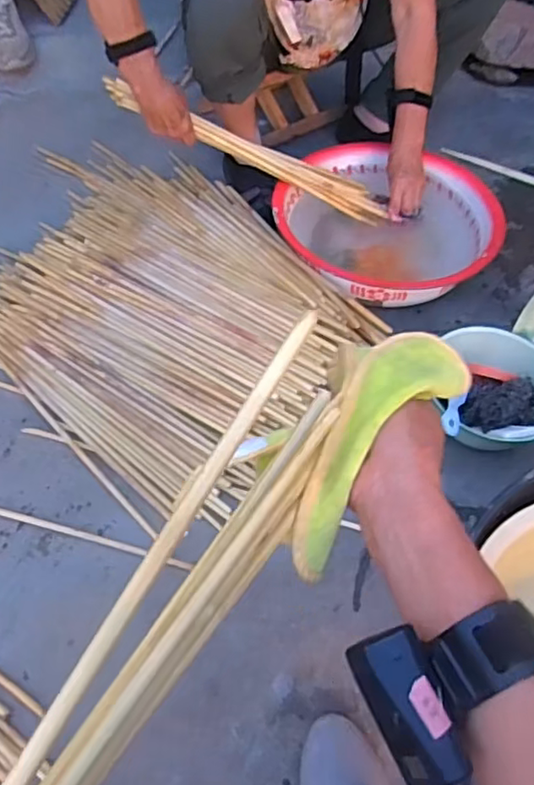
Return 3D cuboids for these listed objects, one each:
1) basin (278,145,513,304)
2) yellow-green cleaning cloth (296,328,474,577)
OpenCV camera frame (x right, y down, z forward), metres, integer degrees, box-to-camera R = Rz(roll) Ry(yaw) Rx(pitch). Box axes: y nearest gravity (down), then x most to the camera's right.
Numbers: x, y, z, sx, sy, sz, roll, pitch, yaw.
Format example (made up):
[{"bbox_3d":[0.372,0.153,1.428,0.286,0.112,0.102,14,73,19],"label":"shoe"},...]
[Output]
[{"bbox_3d":[0.211,-0.290,1.108,0.372,0.111,0.358,1,56,-2],"label":"basin"},{"bbox_3d":[0.064,0.024,0.399,0.078,0.055,0.189,28,66,16],"label":"yellow-green cleaning cloth"}]

